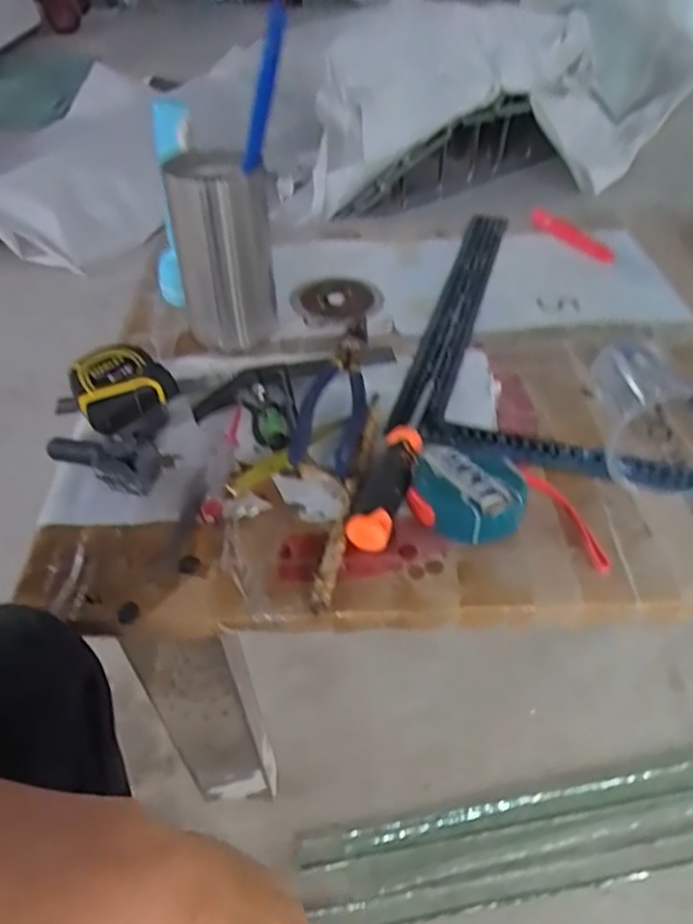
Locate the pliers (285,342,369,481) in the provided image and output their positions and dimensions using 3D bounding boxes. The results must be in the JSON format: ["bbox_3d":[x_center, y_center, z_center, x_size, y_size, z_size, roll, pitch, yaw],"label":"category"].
[{"bbox_3d":[-0.012,-0.047,0.543,0.055,0.023,0.146,6,45,11],"label":"pliers"}]

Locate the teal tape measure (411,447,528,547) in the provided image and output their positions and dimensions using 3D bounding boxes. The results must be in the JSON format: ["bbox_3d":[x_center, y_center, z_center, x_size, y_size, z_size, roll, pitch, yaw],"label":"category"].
[{"bbox_3d":[0.086,0.025,0.461,0.079,0.041,0.072,13,46,17],"label":"teal tape measure"}]

